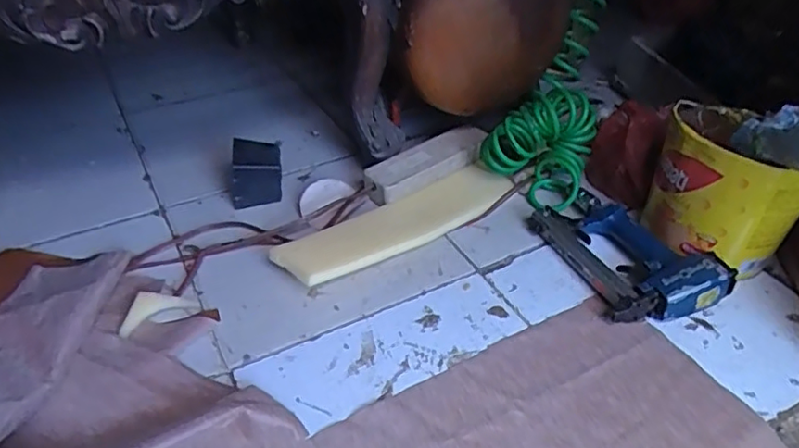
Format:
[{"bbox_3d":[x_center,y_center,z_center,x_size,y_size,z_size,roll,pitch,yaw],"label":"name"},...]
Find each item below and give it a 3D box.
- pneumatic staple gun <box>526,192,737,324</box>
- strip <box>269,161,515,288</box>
[{"bbox_3d":[0.264,0.029,0.696,0.136,0.051,0.201,-13,41,-16],"label":"pneumatic staple gun"},{"bbox_3d":[0.007,-0.003,0.747,0.325,0.037,0.080,-24,45,-27],"label":"strip"}]

